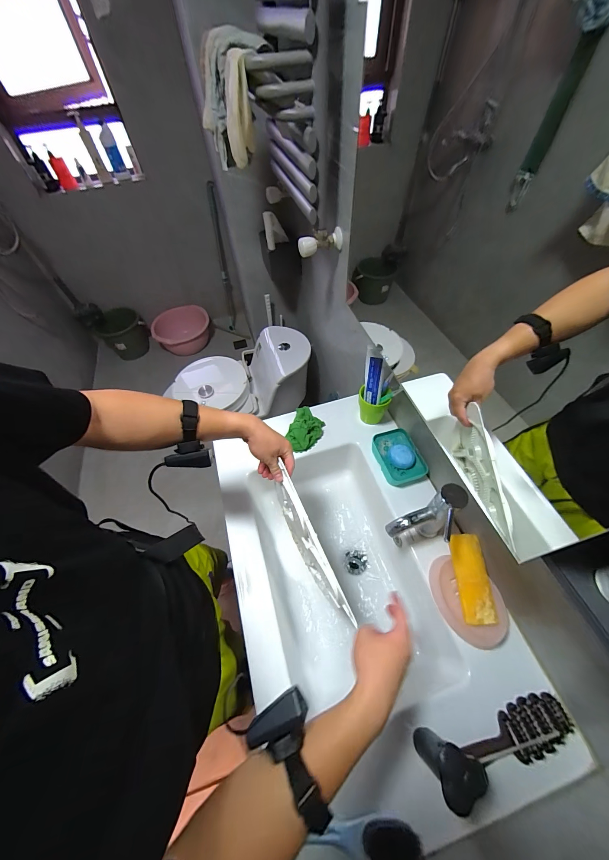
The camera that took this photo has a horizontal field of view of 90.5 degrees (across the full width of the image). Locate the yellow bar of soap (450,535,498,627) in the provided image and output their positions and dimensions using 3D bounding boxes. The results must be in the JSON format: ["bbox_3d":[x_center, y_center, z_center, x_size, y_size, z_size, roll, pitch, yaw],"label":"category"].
[{"bbox_3d":[0.312,0.274,0.561,0.056,0.031,0.147,-2,58,0],"label":"yellow bar of soap"}]

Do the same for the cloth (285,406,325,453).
[{"bbox_3d":[0.006,-0.010,0.820,0.091,0.038,0.146,11,59,8],"label":"cloth"}]

